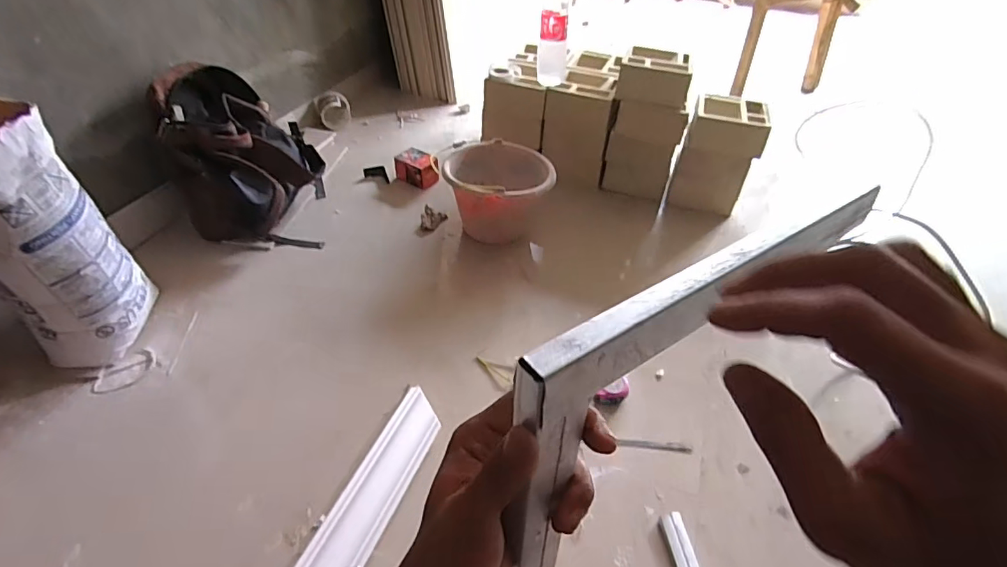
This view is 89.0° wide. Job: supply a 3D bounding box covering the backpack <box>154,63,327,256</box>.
[{"bbox_3d":[-0.703,-0.352,1.405,0.344,0.351,0.401,-8,43,-12],"label":"backpack"}]

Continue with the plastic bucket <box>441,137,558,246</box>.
[{"bbox_3d":[-0.019,-0.226,1.440,0.281,0.238,0.281,2,42,-1],"label":"plastic bucket"}]

